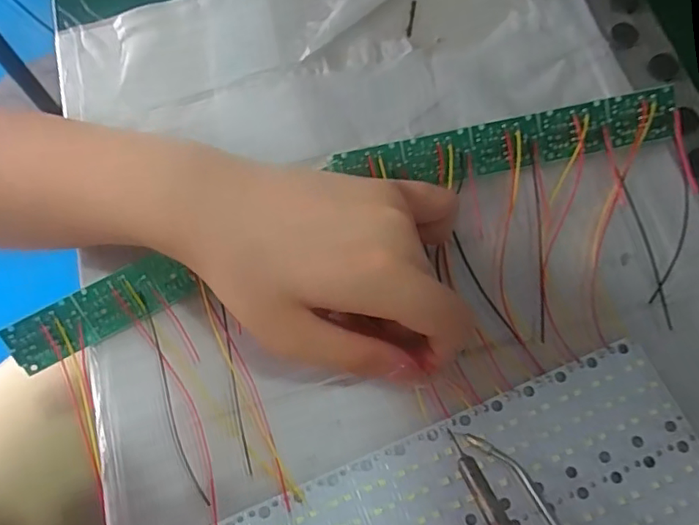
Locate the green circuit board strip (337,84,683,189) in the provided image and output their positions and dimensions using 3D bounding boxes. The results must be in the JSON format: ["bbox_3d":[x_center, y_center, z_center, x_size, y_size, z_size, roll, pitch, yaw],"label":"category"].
[{"bbox_3d":[0.080,-0.060,0.271,0.168,0.014,0.023,-10,72,-1],"label":"green circuit board strip"}]

